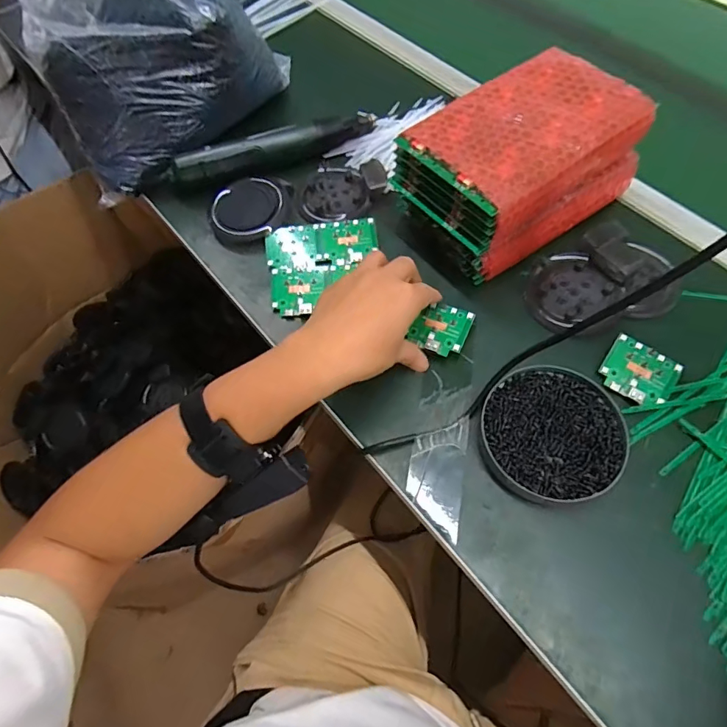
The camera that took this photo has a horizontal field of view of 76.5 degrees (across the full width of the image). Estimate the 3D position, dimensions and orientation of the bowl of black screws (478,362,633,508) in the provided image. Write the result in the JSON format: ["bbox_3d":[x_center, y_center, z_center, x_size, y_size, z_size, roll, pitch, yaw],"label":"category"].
[{"bbox_3d":[0.154,0.056,0.381,0.108,0.020,0.114,-1,63,2],"label":"bowl of black screws"}]

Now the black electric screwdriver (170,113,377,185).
[{"bbox_3d":[-0.102,-0.247,0.533,0.244,0.035,0.037,-20,64,-8],"label":"black electric screwdriver"}]

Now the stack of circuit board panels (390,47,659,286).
[{"bbox_3d":[0.152,-0.191,0.456,0.212,0.111,0.134,-34,67,-14],"label":"stack of circuit board panels"}]

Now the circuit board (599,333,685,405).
[{"bbox_3d":[0.243,0.008,0.406,0.057,0.011,0.054,30,68,16],"label":"circuit board"}]

